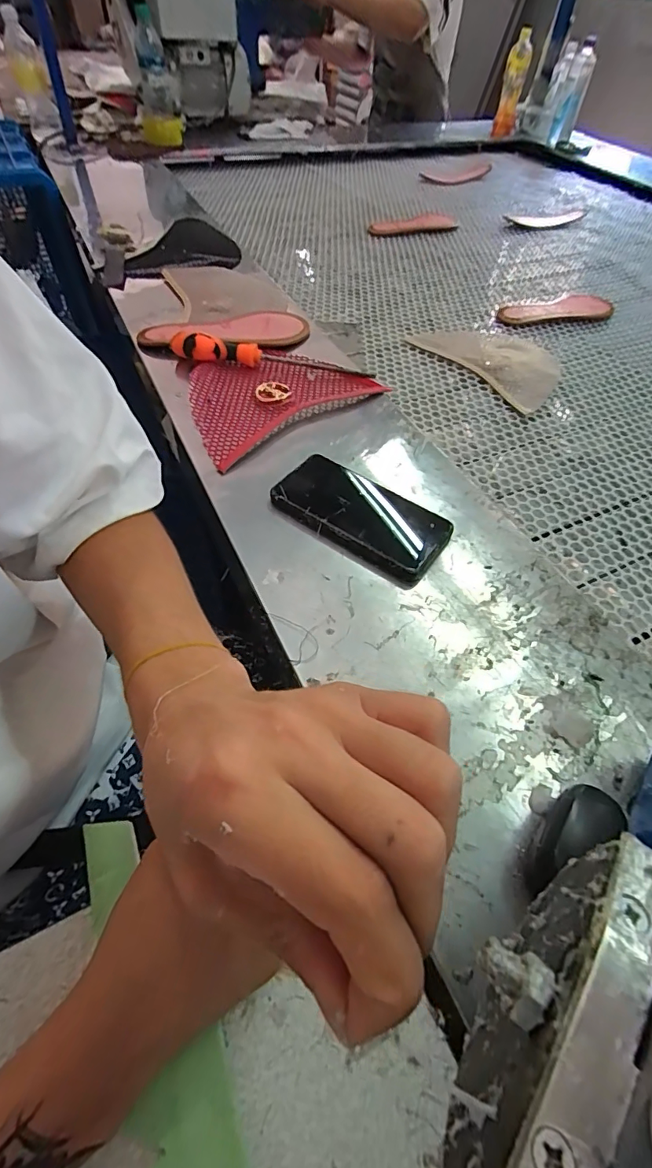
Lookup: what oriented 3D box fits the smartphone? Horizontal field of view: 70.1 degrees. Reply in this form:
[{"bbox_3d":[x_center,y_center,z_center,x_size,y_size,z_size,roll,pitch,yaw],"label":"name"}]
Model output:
[{"bbox_3d":[0.032,-0.067,0.437,0.163,0.012,0.091,30,58,17],"label":"smartphone"}]

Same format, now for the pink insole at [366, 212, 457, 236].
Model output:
[{"bbox_3d":[0.190,-0.775,1.006,0.208,0.029,0.060,-14,56,-13],"label":"pink insole"}]

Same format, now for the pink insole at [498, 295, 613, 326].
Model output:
[{"bbox_3d":[0.391,-0.461,0.783,0.206,0.018,0.072,-9,55,-10],"label":"pink insole"}]

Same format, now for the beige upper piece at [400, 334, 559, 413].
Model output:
[{"bbox_3d":[0.254,-0.336,0.689,0.165,0.009,0.230,-33,62,-24],"label":"beige upper piece"}]

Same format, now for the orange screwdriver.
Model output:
[{"bbox_3d":[-0.069,-0.289,0.587,0.251,0.025,0.030,8,54,2],"label":"orange screwdriver"}]

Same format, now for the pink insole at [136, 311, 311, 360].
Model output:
[{"bbox_3d":[-0.134,-0.333,0.616,0.222,0.017,0.084,-13,56,-13],"label":"pink insole"}]

